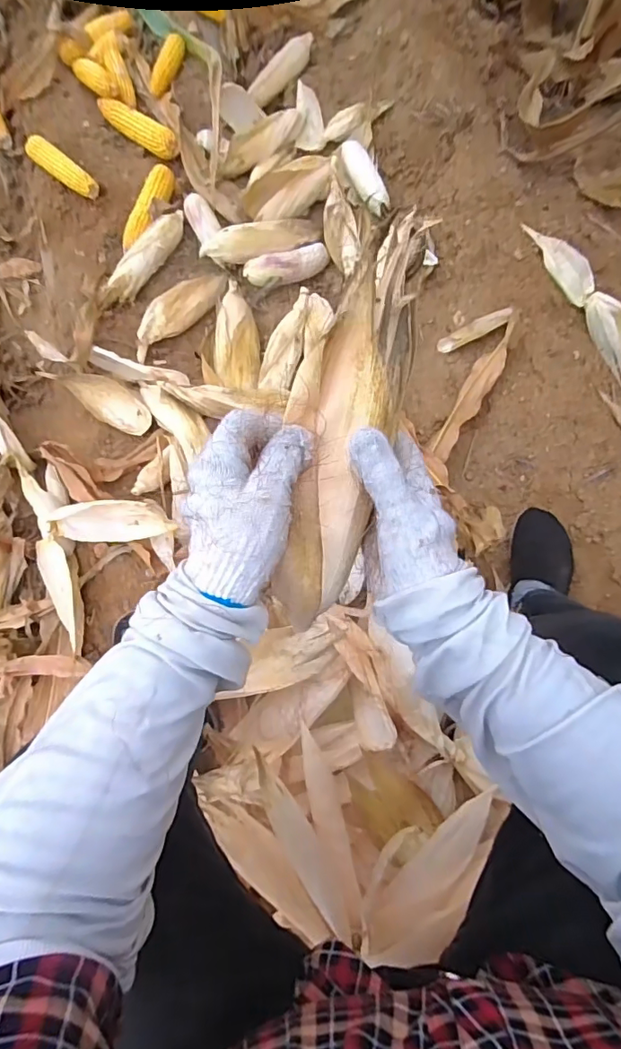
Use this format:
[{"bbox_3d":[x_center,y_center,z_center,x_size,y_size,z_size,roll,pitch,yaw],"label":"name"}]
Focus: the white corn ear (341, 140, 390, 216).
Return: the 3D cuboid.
[{"bbox_3d":[0.117,-0.726,1.047,0.058,0.041,0.193,-23,76,-1],"label":"white corn ear"}]

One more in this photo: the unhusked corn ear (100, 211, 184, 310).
[{"bbox_3d":[-0.338,-0.540,1.020,0.054,0.057,0.272,29,81,11],"label":"unhusked corn ear"}]

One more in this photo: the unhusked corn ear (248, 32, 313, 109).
[{"bbox_3d":[-0.066,-1.039,1.135,0.057,0.042,0.202,37,83,12],"label":"unhusked corn ear"}]

